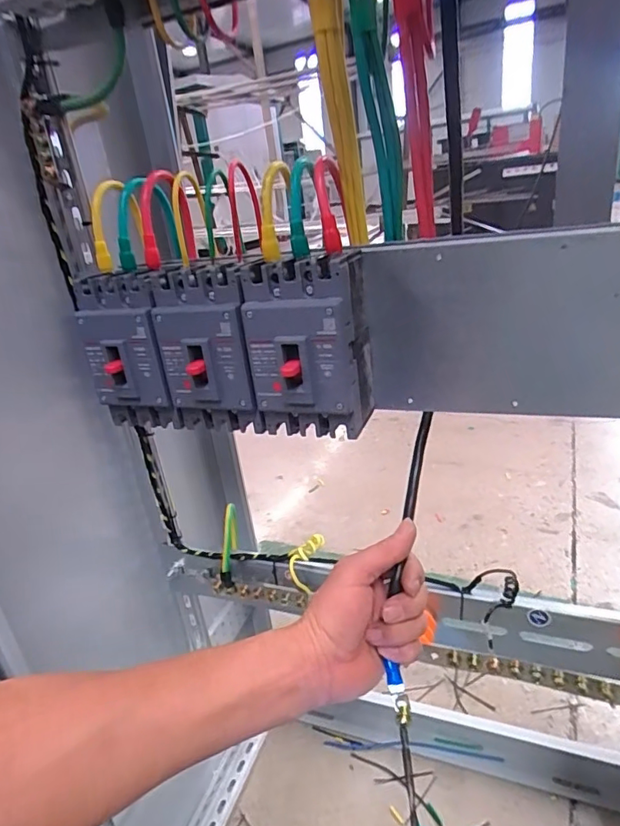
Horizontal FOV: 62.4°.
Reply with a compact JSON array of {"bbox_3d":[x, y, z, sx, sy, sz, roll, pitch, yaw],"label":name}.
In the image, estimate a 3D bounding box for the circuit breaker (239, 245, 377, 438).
[{"bbox_3d":[-0.003,-0.047,0.381,0.079,0.126,0.068,4,26,24],"label":"circuit breaker"}]

